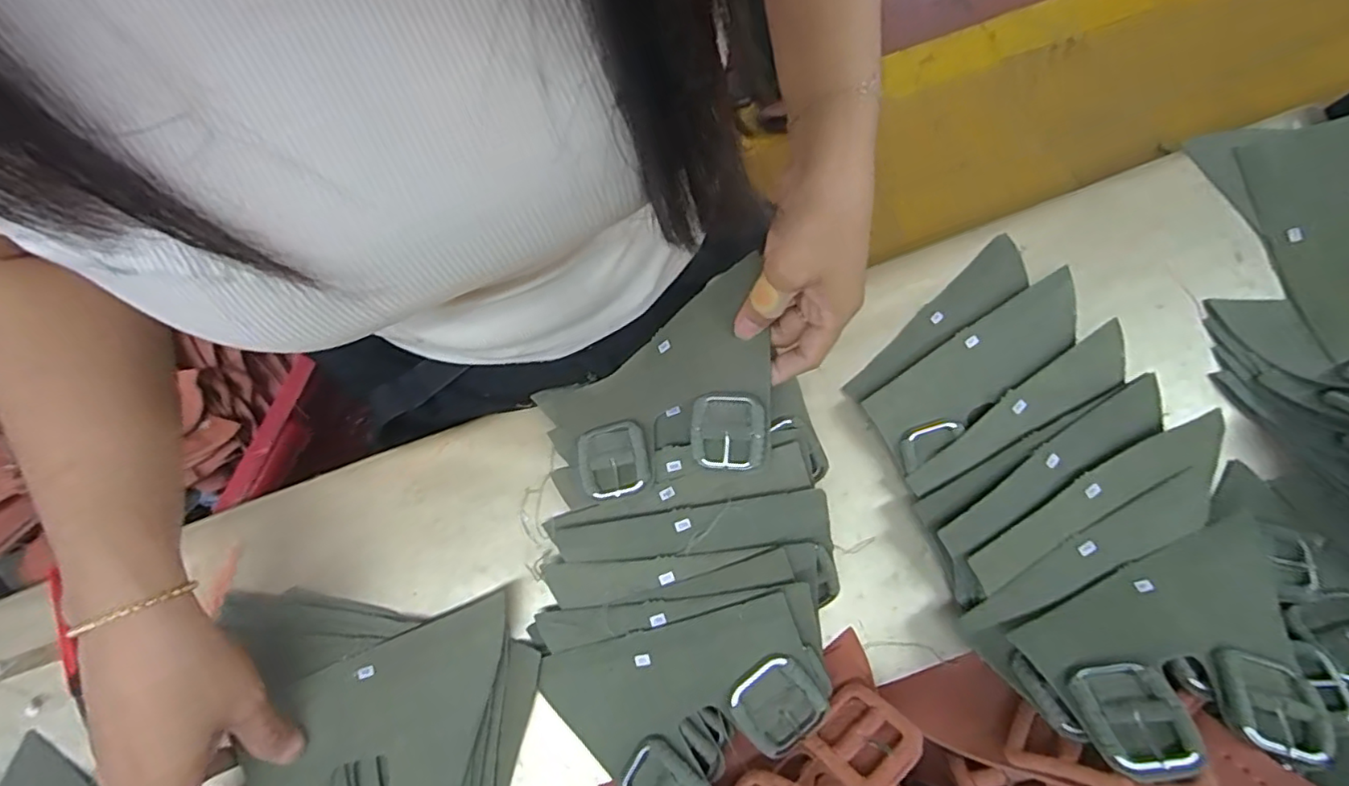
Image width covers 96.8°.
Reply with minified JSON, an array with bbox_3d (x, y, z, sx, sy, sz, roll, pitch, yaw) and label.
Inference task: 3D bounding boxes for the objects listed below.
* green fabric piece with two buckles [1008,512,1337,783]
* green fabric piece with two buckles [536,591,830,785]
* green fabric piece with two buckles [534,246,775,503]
[{"bbox_3d":[0.261,0.134,0.305,0.149,0.024,0.098,-12,40,-11],"label":"green fabric piece with two buckles"},{"bbox_3d":[0.007,0.178,0.329,0.151,0.044,0.101,-17,74,-4],"label":"green fabric piece with two buckles"},{"bbox_3d":[-0.010,0.001,0.376,0.149,0.028,0.113,-18,73,13],"label":"green fabric piece with two buckles"}]

